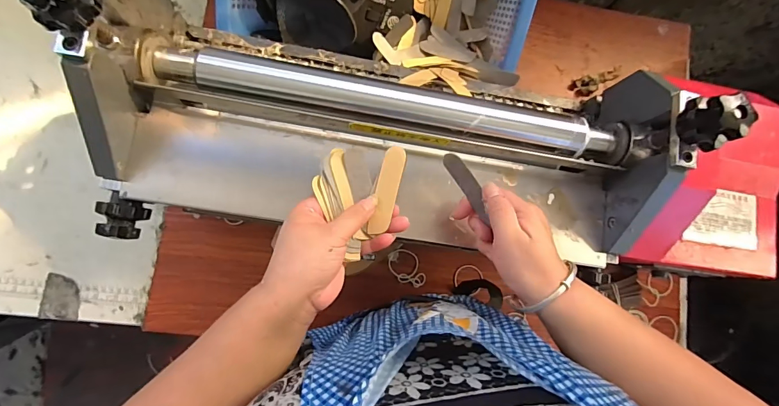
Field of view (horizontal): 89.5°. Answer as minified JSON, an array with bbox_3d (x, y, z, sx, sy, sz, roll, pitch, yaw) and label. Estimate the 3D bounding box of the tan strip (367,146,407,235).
[{"bbox_3d":[-0.002,-0.012,0.354,0.019,0.004,0.078,15,89,-5],"label":"tan strip"}]

